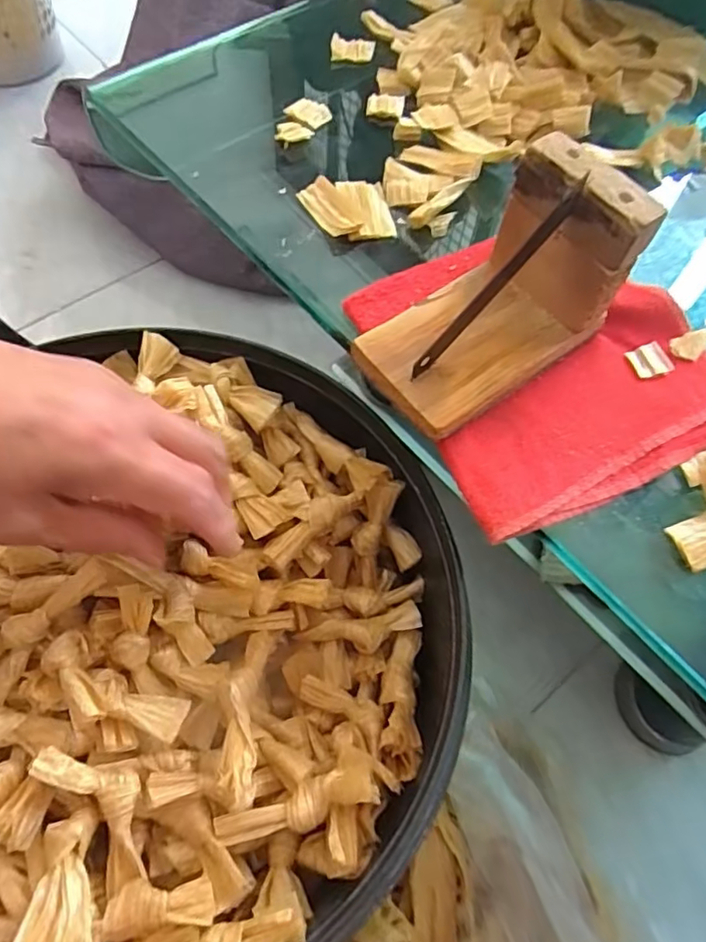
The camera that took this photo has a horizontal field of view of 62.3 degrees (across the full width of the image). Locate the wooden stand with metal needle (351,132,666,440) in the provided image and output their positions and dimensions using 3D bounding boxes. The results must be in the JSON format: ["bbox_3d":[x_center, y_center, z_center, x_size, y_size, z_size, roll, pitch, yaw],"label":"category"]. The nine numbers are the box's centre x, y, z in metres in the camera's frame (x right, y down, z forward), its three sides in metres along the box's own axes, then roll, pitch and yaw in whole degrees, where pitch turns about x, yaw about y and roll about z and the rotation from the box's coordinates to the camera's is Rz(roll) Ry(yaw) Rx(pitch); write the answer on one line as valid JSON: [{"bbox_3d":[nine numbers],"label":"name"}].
[{"bbox_3d":[0.060,-0.079,0.252,0.106,0.072,0.069,-34,69,-18],"label":"wooden stand with metal needle"}]

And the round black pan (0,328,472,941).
[{"bbox_3d":[-0.105,0.076,0.293,0.303,0.076,0.316,40,68,16],"label":"round black pan"}]

